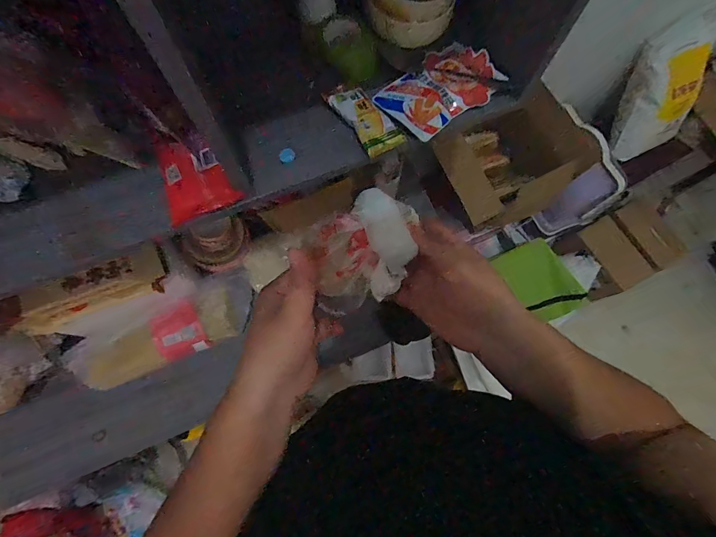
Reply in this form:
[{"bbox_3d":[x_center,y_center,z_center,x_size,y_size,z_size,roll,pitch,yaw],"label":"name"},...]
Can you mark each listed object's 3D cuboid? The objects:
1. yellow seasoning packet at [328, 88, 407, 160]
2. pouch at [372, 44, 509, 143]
[{"bbox_3d":[0.012,-0.187,0.459,0.054,0.012,0.094,-33,87,-22],"label":"yellow seasoning packet"},{"bbox_3d":[0.110,-0.238,0.482,0.164,0.032,0.099,-42,78,-12],"label":"pouch"}]

